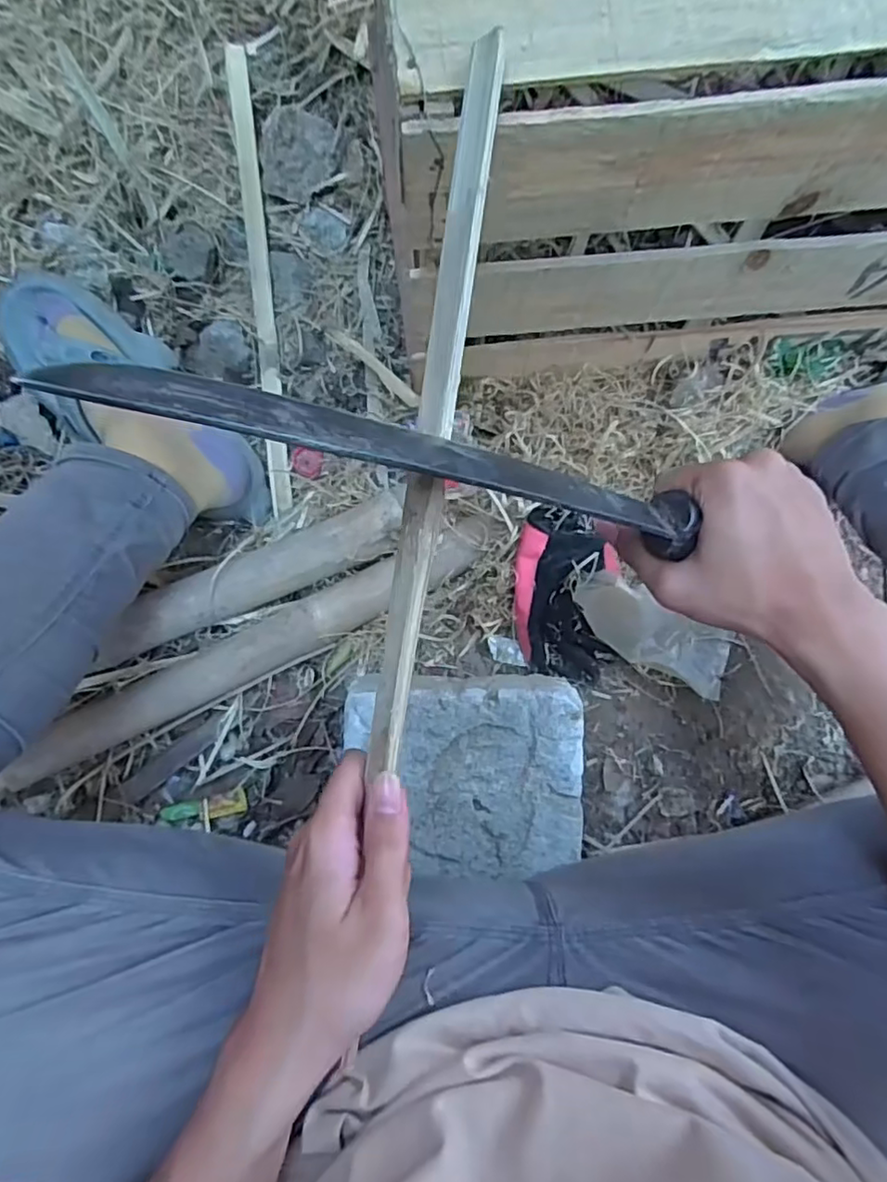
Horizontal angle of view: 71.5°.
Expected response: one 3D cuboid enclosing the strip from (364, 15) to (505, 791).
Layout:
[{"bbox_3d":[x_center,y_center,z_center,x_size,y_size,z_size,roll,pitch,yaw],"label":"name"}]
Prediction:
[{"bbox_3d":[-0.004,-0.082,0.289,0.018,0.009,0.333,9,93,3],"label":"strip"}]

